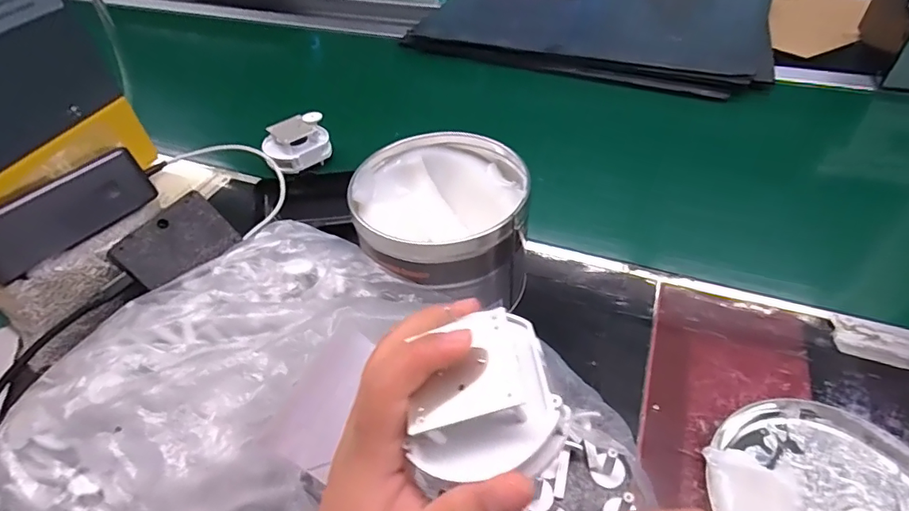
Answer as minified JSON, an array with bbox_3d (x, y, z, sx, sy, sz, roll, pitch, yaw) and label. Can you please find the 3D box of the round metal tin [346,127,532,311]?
[{"bbox_3d":[-0.010,-0.020,0.379,0.123,0.099,0.117,-2,45,2],"label":"round metal tin"}]

